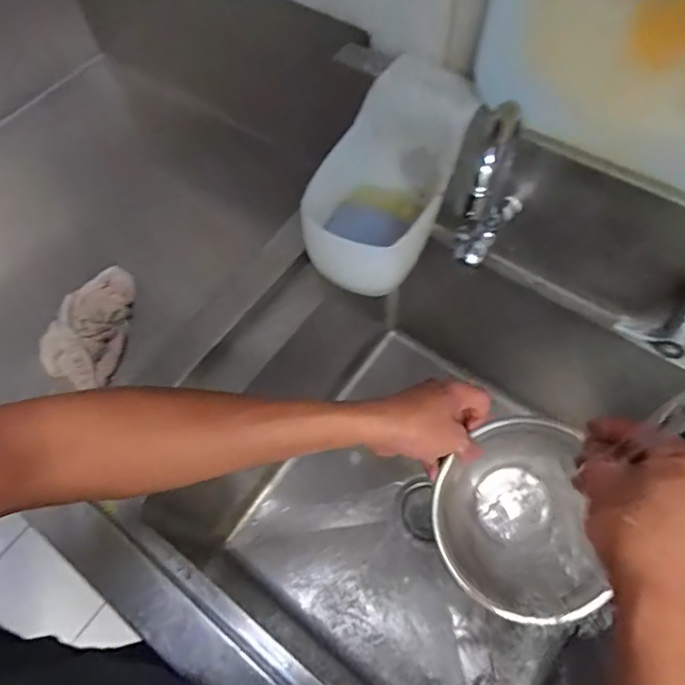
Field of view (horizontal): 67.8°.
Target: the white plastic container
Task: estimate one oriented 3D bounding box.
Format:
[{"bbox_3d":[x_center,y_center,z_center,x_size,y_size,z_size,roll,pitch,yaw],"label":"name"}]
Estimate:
[{"bbox_3d":[0.044,-0.166,0.571,0.135,0.151,0.194,17,64,12],"label":"white plastic container"}]

